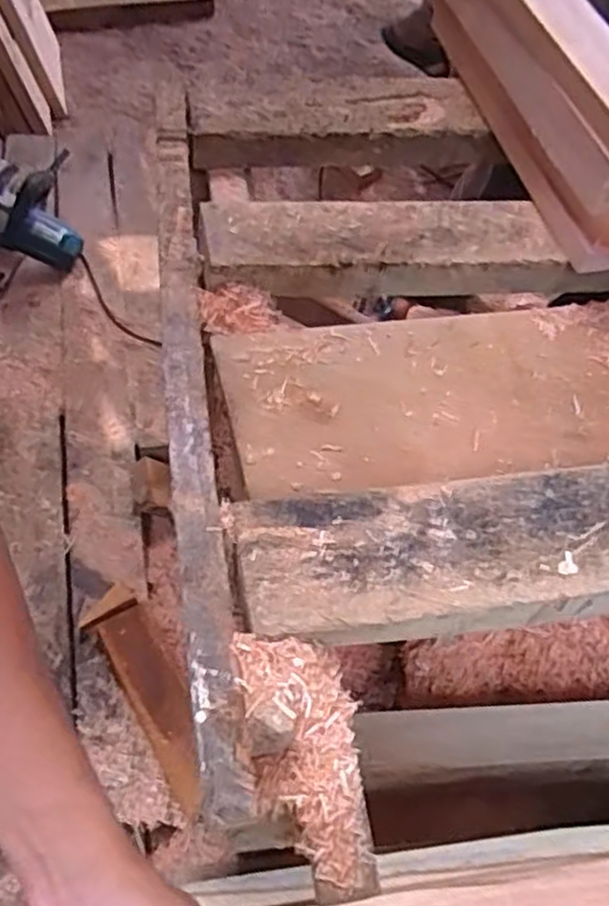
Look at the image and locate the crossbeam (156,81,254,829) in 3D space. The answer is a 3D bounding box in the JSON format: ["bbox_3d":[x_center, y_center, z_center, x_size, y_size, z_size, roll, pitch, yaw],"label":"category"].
[{"bbox_3d":[-0.112,-0.097,0.707,0.044,0.061,0.814,-4,54,-8],"label":"crossbeam"}]

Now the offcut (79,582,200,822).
[{"bbox_3d":[-0.224,0.351,1.123,0.097,0.040,0.347,-28,60,-23],"label":"offcut"}]

